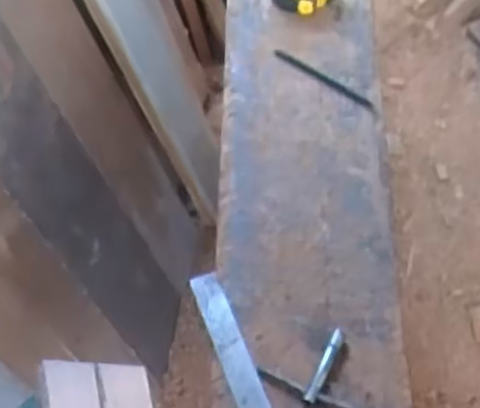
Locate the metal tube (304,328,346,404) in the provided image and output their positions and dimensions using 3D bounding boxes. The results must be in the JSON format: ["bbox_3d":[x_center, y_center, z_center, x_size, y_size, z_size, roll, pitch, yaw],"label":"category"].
[{"bbox_3d":[0.077,0.143,0.672,0.012,0.010,0.075,25,59,11],"label":"metal tube"}]

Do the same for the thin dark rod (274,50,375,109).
[{"bbox_3d":[0.096,-0.144,0.858,0.132,0.005,0.013,34,61,16],"label":"thin dark rod"}]

